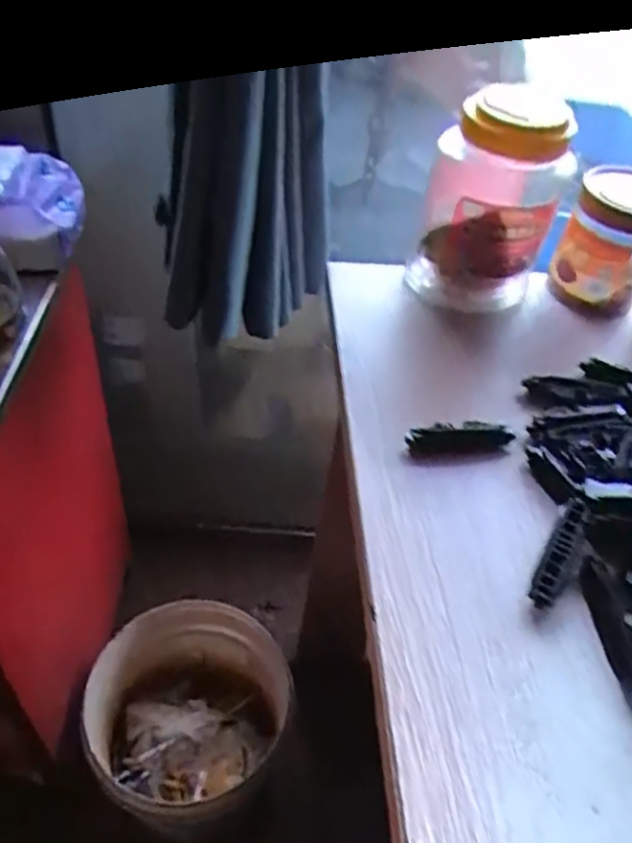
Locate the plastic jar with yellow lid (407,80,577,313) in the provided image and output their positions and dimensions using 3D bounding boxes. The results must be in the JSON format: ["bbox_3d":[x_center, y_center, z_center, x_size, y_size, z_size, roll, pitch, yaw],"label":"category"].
[{"bbox_3d":[0.151,-0.185,0.581,0.106,0.166,0.108,4,46,-4],"label":"plastic jar with yellow lid"}]

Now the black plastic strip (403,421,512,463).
[{"bbox_3d":[0.103,0.014,0.480,0.076,0.016,0.026,-2,47,-10],"label":"black plastic strip"}]

